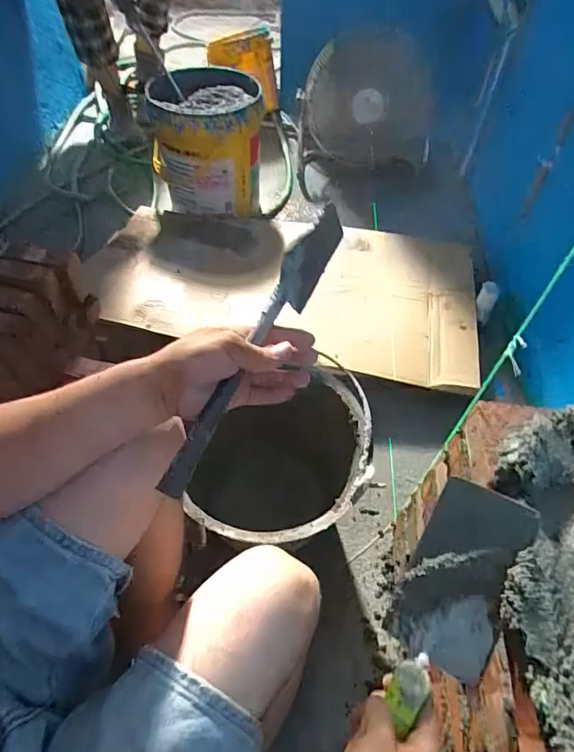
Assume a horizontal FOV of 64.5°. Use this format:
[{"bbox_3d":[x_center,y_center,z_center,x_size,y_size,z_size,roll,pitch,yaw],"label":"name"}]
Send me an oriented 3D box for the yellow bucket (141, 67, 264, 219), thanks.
[{"bbox_3d":[-0.223,-0.638,1.284,0.290,0.292,0.329,0,53,-1],"label":"yellow bucket"}]

